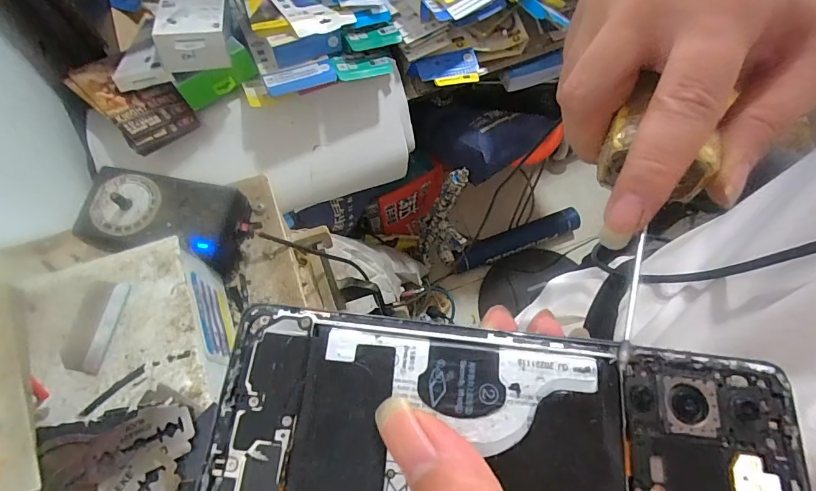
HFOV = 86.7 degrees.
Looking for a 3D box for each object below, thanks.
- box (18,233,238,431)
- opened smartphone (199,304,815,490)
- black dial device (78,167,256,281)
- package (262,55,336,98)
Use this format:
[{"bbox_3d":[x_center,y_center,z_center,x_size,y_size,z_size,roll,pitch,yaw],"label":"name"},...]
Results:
[{"bbox_3d":[-0.129,0.050,0.217,0.070,0.062,0.077,-17,68,-7],"label":"box"},{"bbox_3d":[0.027,0.059,0.119,0.161,0.004,0.072,5,67,1],"label":"opened smartphone"},{"bbox_3d":[-0.150,-0.014,0.274,0.091,0.035,0.049,9,67,4],"label":"black dial device"},{"bbox_3d":[-0.194,-0.303,0.772,0.122,0.023,0.044,-20,69,-9],"label":"package"}]

